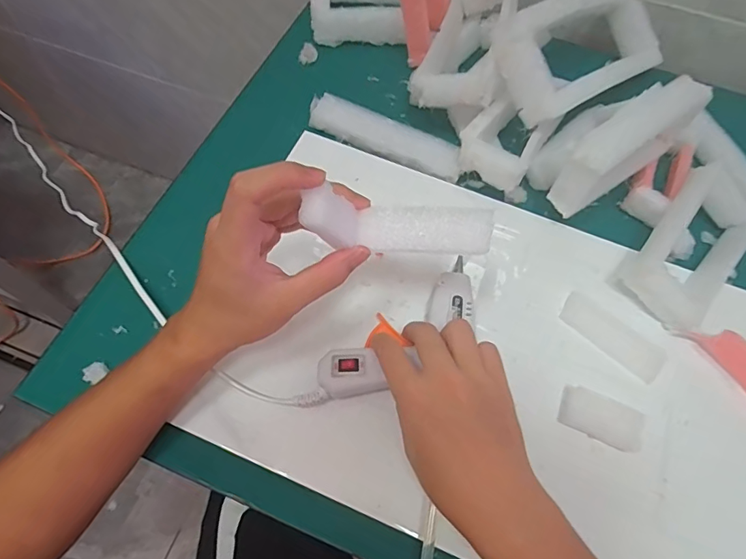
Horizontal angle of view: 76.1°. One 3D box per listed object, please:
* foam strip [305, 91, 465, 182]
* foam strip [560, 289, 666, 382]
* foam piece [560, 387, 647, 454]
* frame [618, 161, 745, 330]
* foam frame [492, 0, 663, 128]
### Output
[{"bbox_3d":[0.014,-0.144,0.479,0.164,0.018,0.035,26,65,9],"label":"foam strip"},{"bbox_3d":[0.202,0.047,0.403,0.088,0.004,0.033,40,68,15],"label":"foam strip"},{"bbox_3d":[0.172,0.107,0.361,0.058,0.027,0.030,27,69,11],"label":"foam piece"},{"bbox_3d":[0.288,-0.034,0.418,0.078,0.043,0.169,38,70,15],"label":"frame"},{"bbox_3d":[0.213,-0.234,0.476,0.231,0.031,0.096,-32,102,-29],"label":"foam frame"}]

